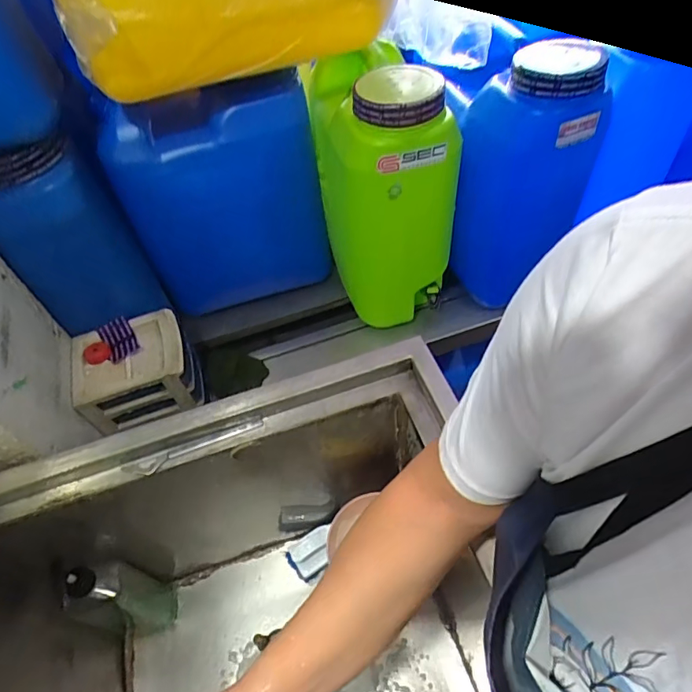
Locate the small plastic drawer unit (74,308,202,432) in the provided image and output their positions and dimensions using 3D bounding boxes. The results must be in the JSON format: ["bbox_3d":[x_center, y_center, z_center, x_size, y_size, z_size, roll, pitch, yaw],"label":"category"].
[{"bbox_3d":[-0.332,0.036,0.783,0.171,0.110,0.138,-19,54,-8],"label":"small plastic drawer unit"}]

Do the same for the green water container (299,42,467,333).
[{"bbox_3d":[0.045,-0.264,0.821,0.170,0.396,0.285,-22,54,-11],"label":"green water container"}]

